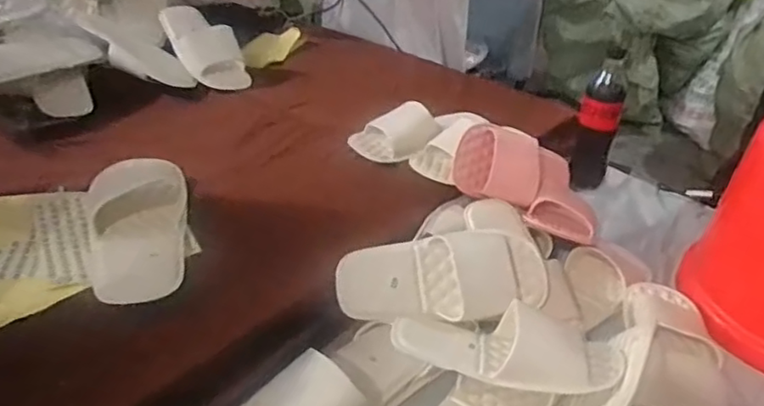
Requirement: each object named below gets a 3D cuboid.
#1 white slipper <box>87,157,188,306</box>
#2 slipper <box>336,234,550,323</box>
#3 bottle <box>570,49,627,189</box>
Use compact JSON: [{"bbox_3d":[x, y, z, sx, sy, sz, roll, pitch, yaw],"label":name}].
[{"bbox_3d":[-0.275,0.025,0.728,0.110,0.052,0.229,-5,34,-13],"label":"white slipper"},{"bbox_3d":[0.070,0.087,0.718,0.235,0.051,0.109,-1,68,-6],"label":"slipper"},{"bbox_3d":[0.345,-0.119,1.054,0.060,0.194,0.066,30,41,35],"label":"bottle"}]

